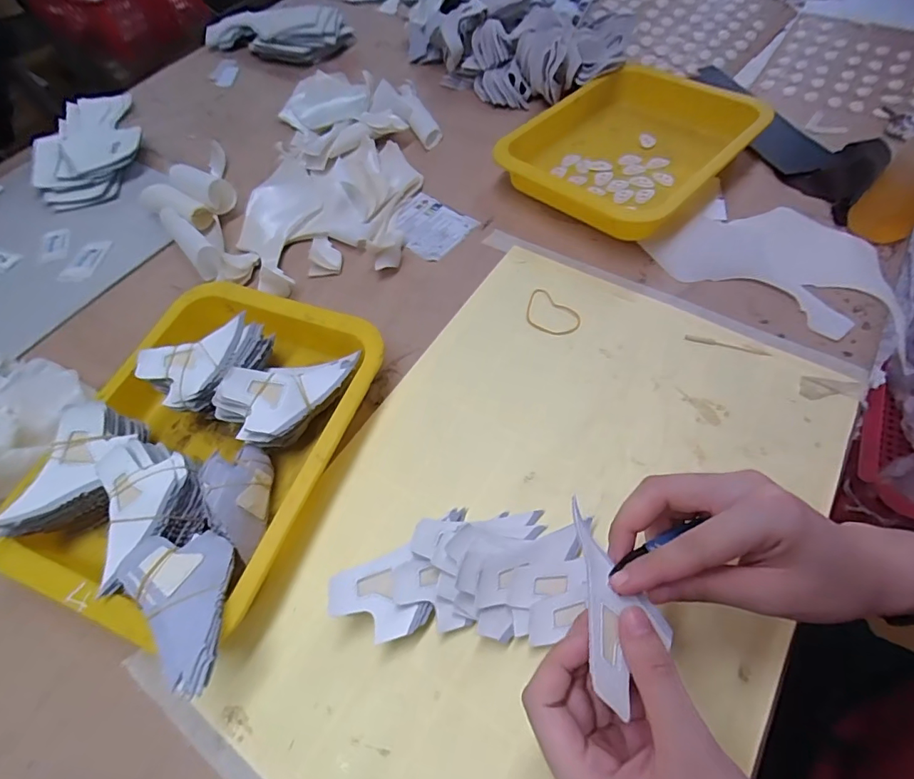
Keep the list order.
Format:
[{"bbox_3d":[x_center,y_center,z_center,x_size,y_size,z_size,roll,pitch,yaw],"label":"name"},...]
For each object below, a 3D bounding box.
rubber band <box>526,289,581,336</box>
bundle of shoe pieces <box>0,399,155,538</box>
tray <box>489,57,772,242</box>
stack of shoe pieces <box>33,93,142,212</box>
[{"bbox_3d":[0.083,-0.068,0.430,0.039,0.004,0.058,-39,64,-18],"label":"rubber band"},{"bbox_3d":[-0.256,0.064,0.339,0.047,0.062,0.096,12,61,10],"label":"bundle of shoe pieces"},{"bbox_3d":[0.186,-0.259,0.513,0.193,0.048,0.260,38,68,22],"label":"tray"},{"bbox_3d":[-0.471,-0.312,0.606,0.123,0.025,0.236,-21,60,-9],"label":"stack of shoe pieces"}]

